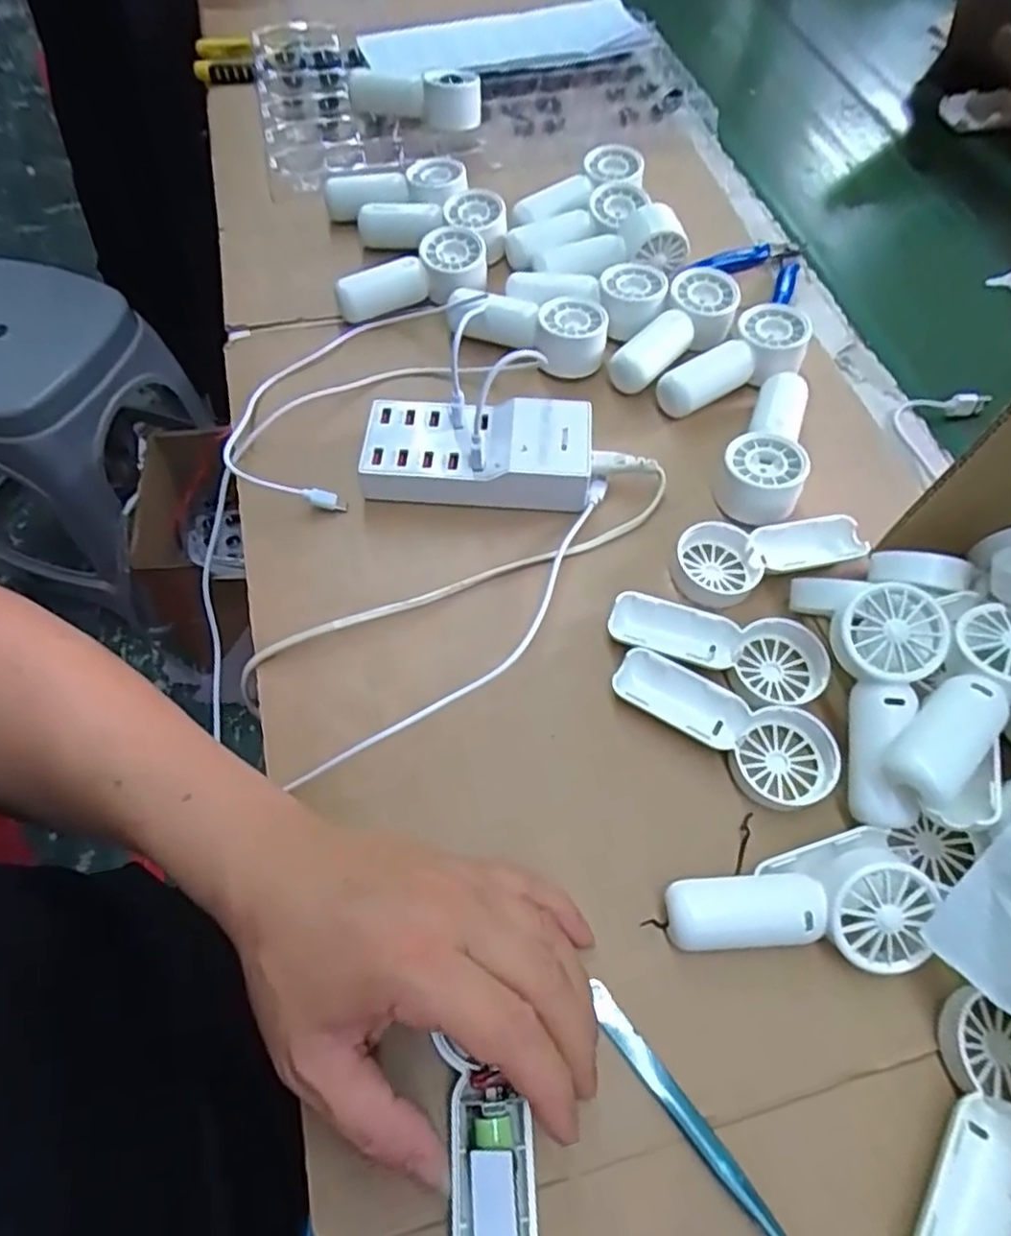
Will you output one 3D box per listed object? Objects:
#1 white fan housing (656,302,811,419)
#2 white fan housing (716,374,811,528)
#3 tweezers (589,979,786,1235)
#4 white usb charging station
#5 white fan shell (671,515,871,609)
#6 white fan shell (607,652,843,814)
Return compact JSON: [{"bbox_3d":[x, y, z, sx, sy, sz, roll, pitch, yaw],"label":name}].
[{"bbox_3d":[0.155,-0.164,0.453,0.110,0.035,0.046,-37,68,-19],"label":"white fan housing"},{"bbox_3d":[0.163,-0.105,0.420,0.045,0.033,0.112,24,63,11],"label":"white fan housing"},{"bbox_3d":[0.072,0.197,0.268,0.011,0.008,0.116,-34,67,-18],"label":"tweezers"},{"bbox_3d":[-0.017,-0.101,0.413,0.134,0.033,0.063,6,61,1],"label":"white usb charging station"},{"bbox_3d":[0.148,-0.038,0.393,0.112,0.017,0.046,-16,63,-10],"label":"white fan shell"},{"bbox_3d":[0.106,0.055,0.340,0.110,0.015,0.046,23,63,11],"label":"white fan shell"}]

